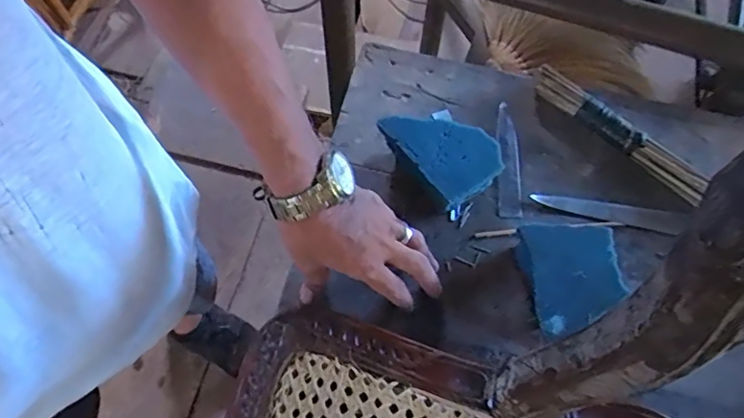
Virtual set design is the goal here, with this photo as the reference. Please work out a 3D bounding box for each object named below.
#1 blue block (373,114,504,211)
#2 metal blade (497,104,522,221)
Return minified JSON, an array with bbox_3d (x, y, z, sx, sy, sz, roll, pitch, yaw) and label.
[{"bbox_3d":[0.073,-0.058,0.569,0.082,0.056,0.117,-33,72,-16],"label":"blue block"},{"bbox_3d":[0.153,-0.056,0.601,0.025,0.009,0.140,5,66,-1],"label":"metal blade"}]

